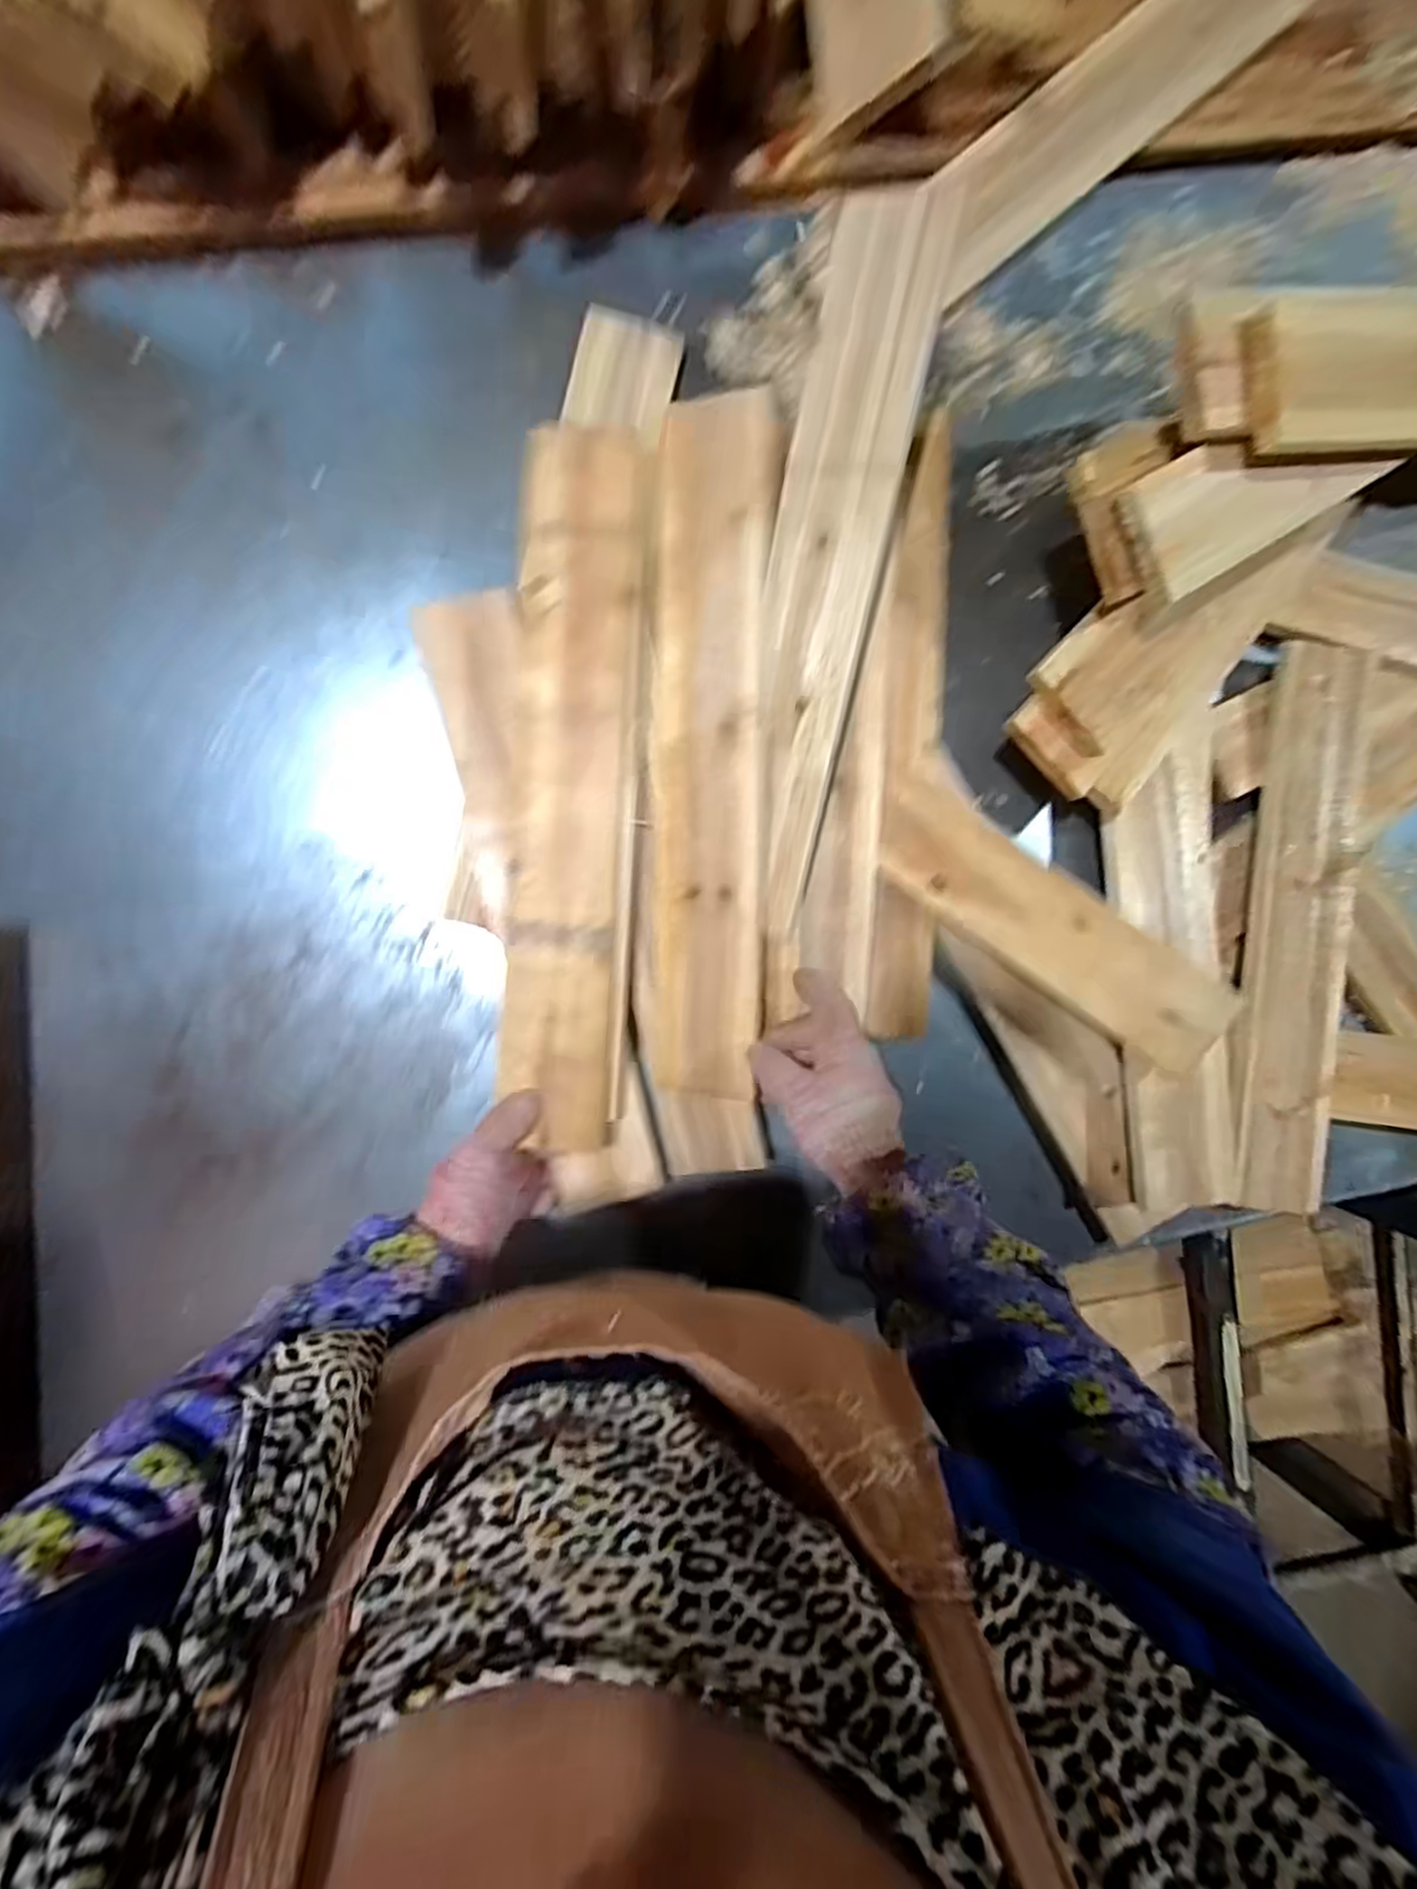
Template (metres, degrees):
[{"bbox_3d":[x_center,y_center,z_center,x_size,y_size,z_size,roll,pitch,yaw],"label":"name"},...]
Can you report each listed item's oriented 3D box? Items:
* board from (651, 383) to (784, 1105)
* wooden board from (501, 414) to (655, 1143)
[{"bbox_3d":[0.000,-0.126,0.528,0.087,0.029,0.481,4,99,18],"label":"board"},{"bbox_3d":[-0.097,-0.103,0.519,0.085,0.024,0.495,3,94,-5],"label":"wooden board"}]

